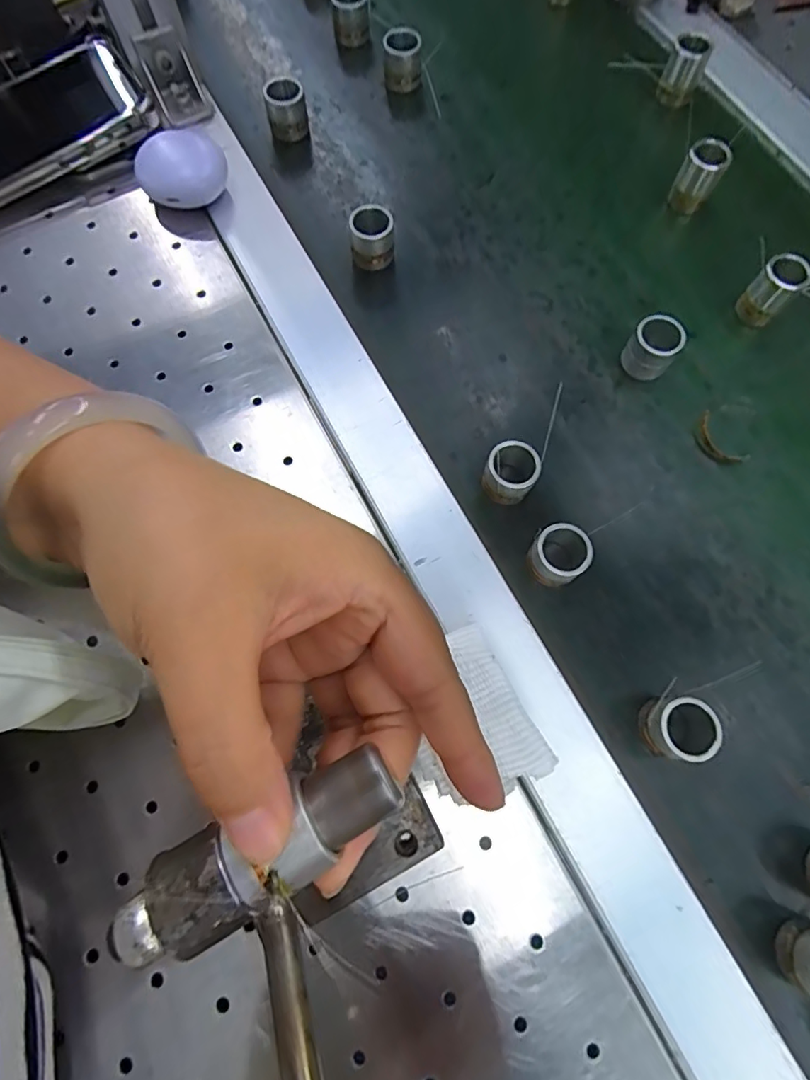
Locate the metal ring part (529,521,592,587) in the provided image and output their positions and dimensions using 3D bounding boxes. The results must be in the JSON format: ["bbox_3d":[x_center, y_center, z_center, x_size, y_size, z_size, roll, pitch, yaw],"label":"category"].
[{"bbox_3d":[0.072,0.008,0.245,0.026,0.024,0.026,0,72,-1],"label":"metal ring part"}]

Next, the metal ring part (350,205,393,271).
[{"bbox_3d":[-0.019,-0.178,0.303,0.024,0.024,0.023,-4,73,-2],"label":"metal ring part"}]

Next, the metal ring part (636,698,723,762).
[{"bbox_3d":[0.116,0.081,0.220,0.025,0.025,0.025,0,72,-1],"label":"metal ring part"}]

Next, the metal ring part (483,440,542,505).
[{"bbox_3d":[0.052,-0.031,0.257,0.025,0.027,0.027,0,72,-1],"label":"metal ring part"}]

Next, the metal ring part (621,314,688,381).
[{"bbox_3d":[0.134,-0.104,0.279,0.025,0.026,0.024,0,72,-1],"label":"metal ring part"}]

